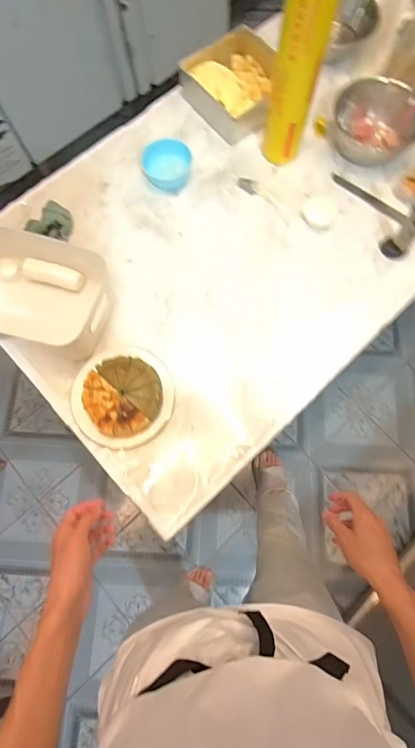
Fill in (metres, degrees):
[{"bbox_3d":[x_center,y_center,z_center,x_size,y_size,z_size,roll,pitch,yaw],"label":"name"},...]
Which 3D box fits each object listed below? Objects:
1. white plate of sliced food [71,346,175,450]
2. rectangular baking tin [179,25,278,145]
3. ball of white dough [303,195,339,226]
[{"bbox_3d":[-0.165,0.042,0.731,0.190,0.059,0.192,0,74,0],"label":"white plate of sliced food"},{"bbox_3d":[0.073,-0.714,0.915,0.222,0.074,0.218,-40,78,-10],"label":"rectangular baking tin"},{"bbox_3d":[0.253,-0.367,0.843,0.072,0.033,0.068,0,78,-1],"label":"ball of white dough"}]

